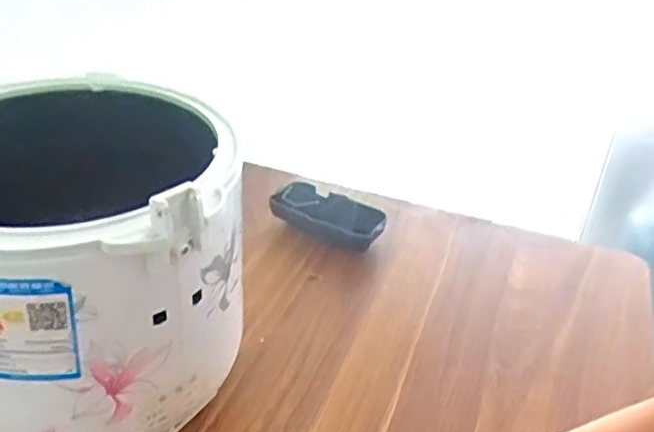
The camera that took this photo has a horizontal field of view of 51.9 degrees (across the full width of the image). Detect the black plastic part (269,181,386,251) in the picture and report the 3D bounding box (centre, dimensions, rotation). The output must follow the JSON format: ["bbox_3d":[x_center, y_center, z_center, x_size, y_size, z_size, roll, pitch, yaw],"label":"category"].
[{"bbox_3d":[0.002,-0.004,0.647,0.108,0.024,0.047,25,38,27],"label":"black plastic part"}]

